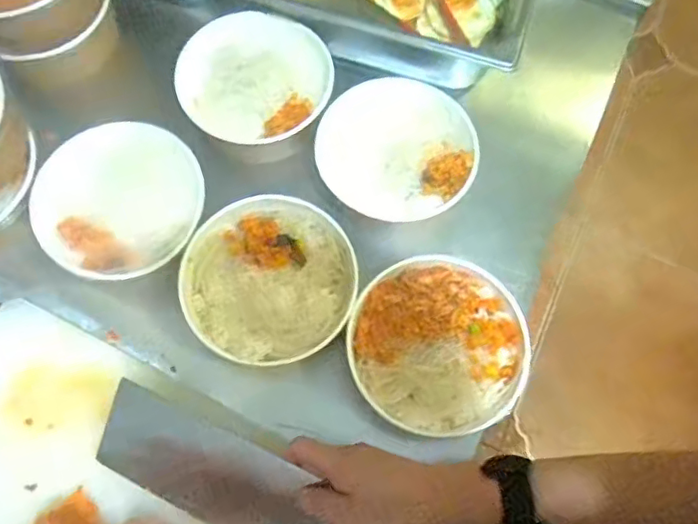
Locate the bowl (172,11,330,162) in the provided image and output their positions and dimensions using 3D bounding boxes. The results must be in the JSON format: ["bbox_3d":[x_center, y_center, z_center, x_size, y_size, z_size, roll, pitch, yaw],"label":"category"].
[{"bbox_3d":[-0.099,-0.185,0.636,0.154,0.073,0.152,0,69,-1],"label":"bowl"}]

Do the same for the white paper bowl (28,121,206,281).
[{"bbox_3d":[-0.222,-0.058,0.564,0.143,0.060,0.149,0,69,-1],"label":"white paper bowl"}]

